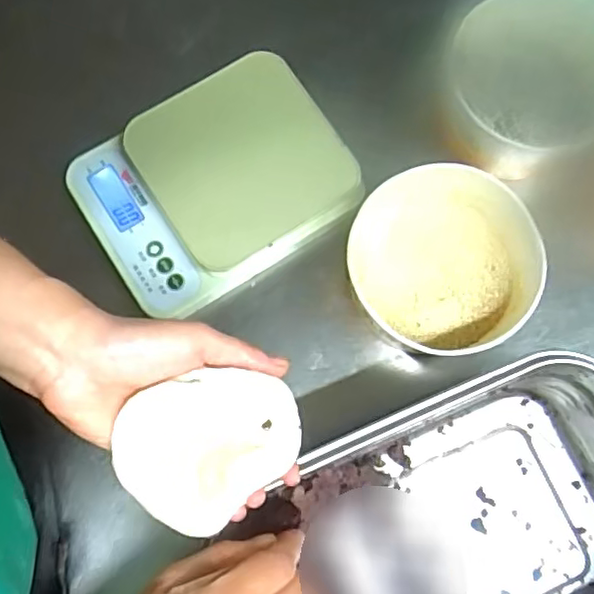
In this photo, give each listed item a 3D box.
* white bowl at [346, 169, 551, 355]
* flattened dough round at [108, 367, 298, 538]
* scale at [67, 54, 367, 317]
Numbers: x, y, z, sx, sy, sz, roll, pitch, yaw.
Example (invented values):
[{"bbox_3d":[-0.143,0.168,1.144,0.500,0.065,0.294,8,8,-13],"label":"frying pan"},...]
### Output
[{"bbox_3d":[0.106,-0.022,0.447,0.128,0.069,0.126,0,77,-2],"label":"white bowl"},{"bbox_3d":[-0.049,0.078,0.340,0.097,0.014,0.078,-39,97,-8],"label":"flattened dough round"},{"bbox_3d":[-0.063,-0.086,0.471,0.190,0.039,0.150,-32,80,-8],"label":"scale"}]

